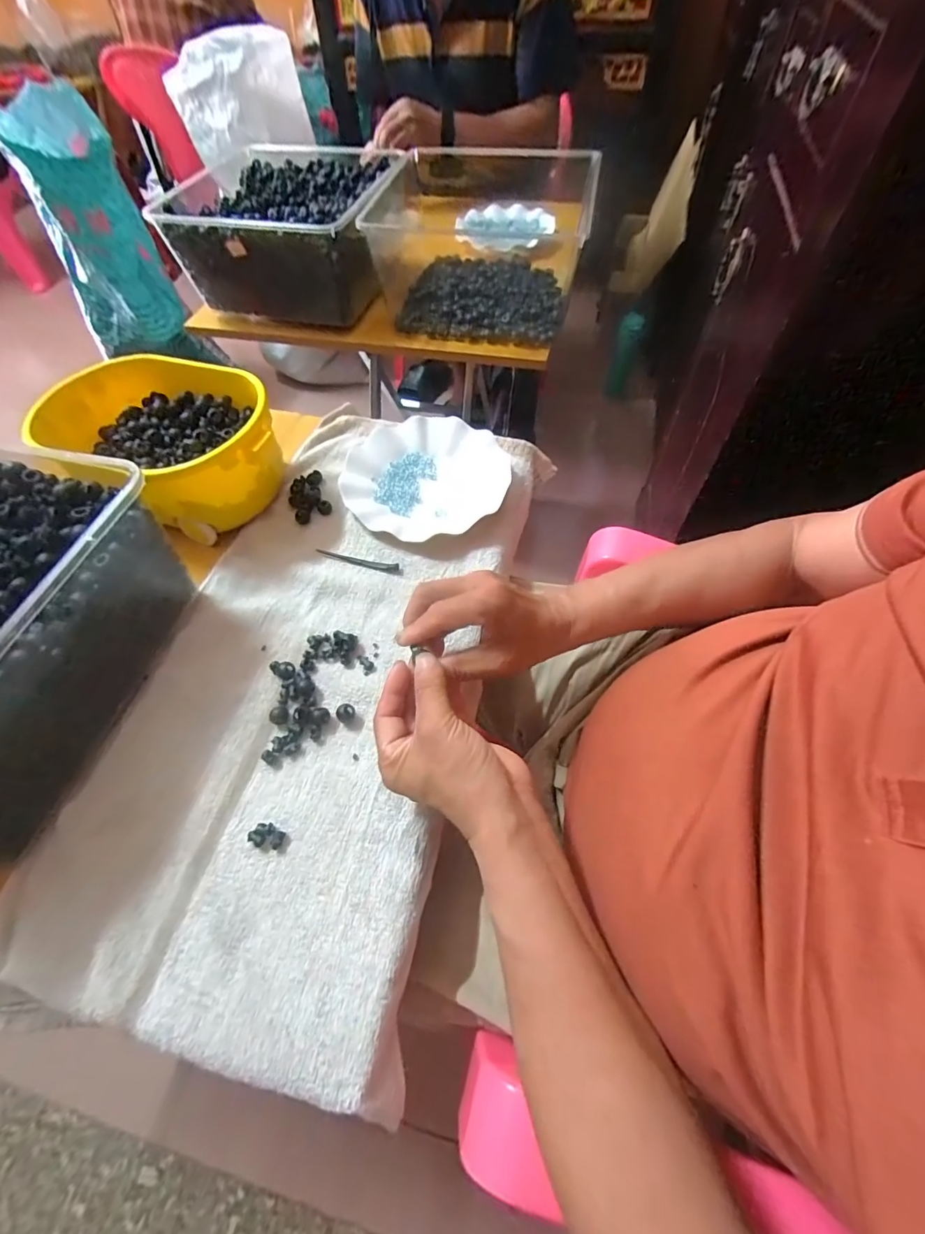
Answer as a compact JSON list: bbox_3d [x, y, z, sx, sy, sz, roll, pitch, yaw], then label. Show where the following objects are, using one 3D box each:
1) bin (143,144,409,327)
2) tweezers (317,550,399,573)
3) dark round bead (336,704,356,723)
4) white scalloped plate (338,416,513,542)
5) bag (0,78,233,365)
[{"bbox_3d":[-0.258,-0.615,0.739,0.311,0.134,0.317,8,59,8],"label":"bin"},{"bbox_3d":[-0.108,-0.056,0.472,0.088,0.008,0.010,12,60,8],"label":"tweezers"},{"bbox_3d":[-0.098,0.080,0.384,0.016,0.012,0.012,-34,64,-18],"label":"dark round bead"},{"bbox_3d":[-0.041,-0.165,0.523,0.179,0.026,0.170,-1,59,1],"label":"white scalloped plate"},{"bbox_3d":[-0.929,-0.944,1.208,0.299,0.512,0.266,40,68,23],"label":"bag"}]

